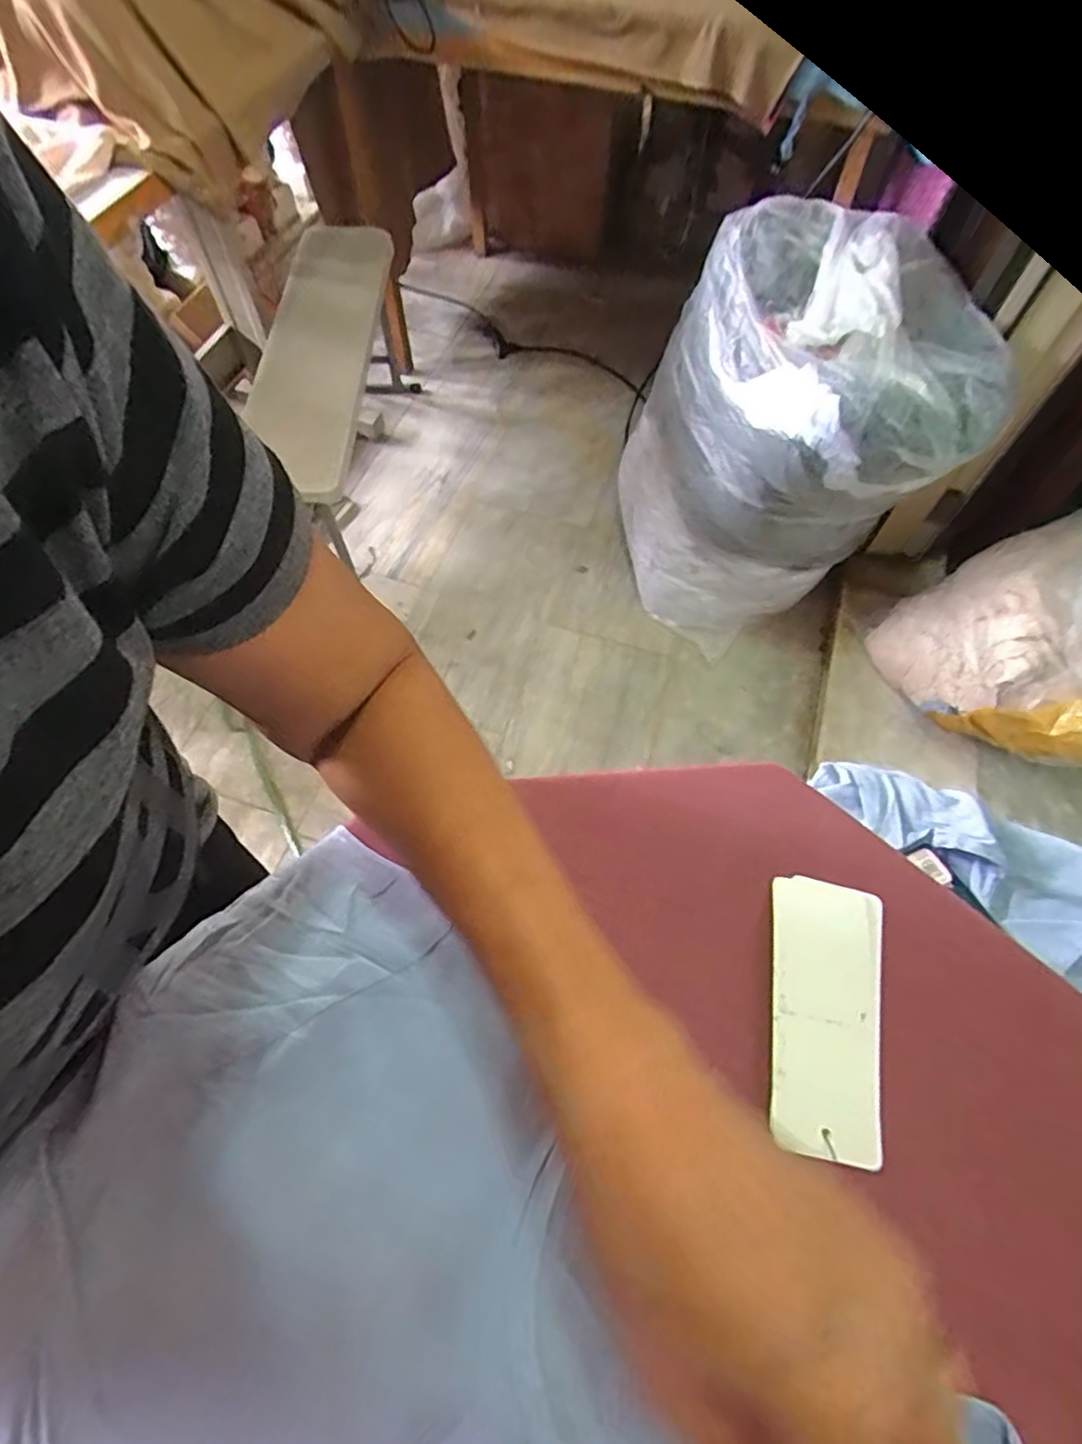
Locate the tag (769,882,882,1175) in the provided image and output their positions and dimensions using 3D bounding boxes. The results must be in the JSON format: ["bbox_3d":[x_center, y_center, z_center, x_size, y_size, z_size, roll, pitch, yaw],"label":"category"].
[{"bbox_3d":[0.137,0.131,0.301,0.054,0.006,0.116,9,59,6],"label":"tag"}]

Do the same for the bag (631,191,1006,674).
[{"bbox_3d":[0.461,-0.512,1.259,0.478,0.635,0.514,-12,63,-7],"label":"bag"}]

